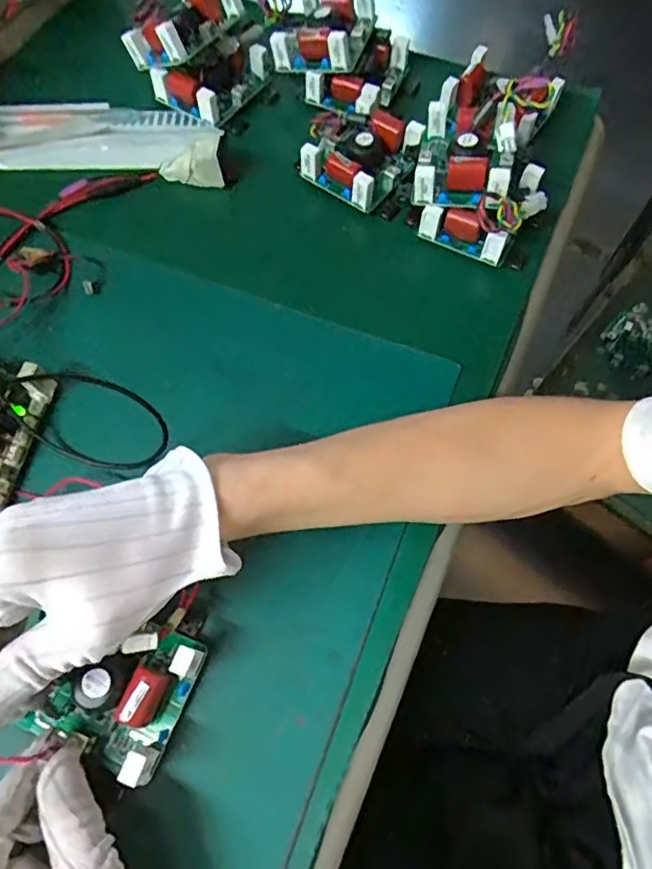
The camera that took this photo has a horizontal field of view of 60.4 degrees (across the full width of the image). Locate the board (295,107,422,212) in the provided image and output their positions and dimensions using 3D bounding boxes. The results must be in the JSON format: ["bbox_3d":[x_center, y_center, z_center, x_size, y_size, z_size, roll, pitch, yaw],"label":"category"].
[{"bbox_3d":[0.025,-0.235,0.461,0.083,0.031,0.086,31,69,14],"label":"board"}]

